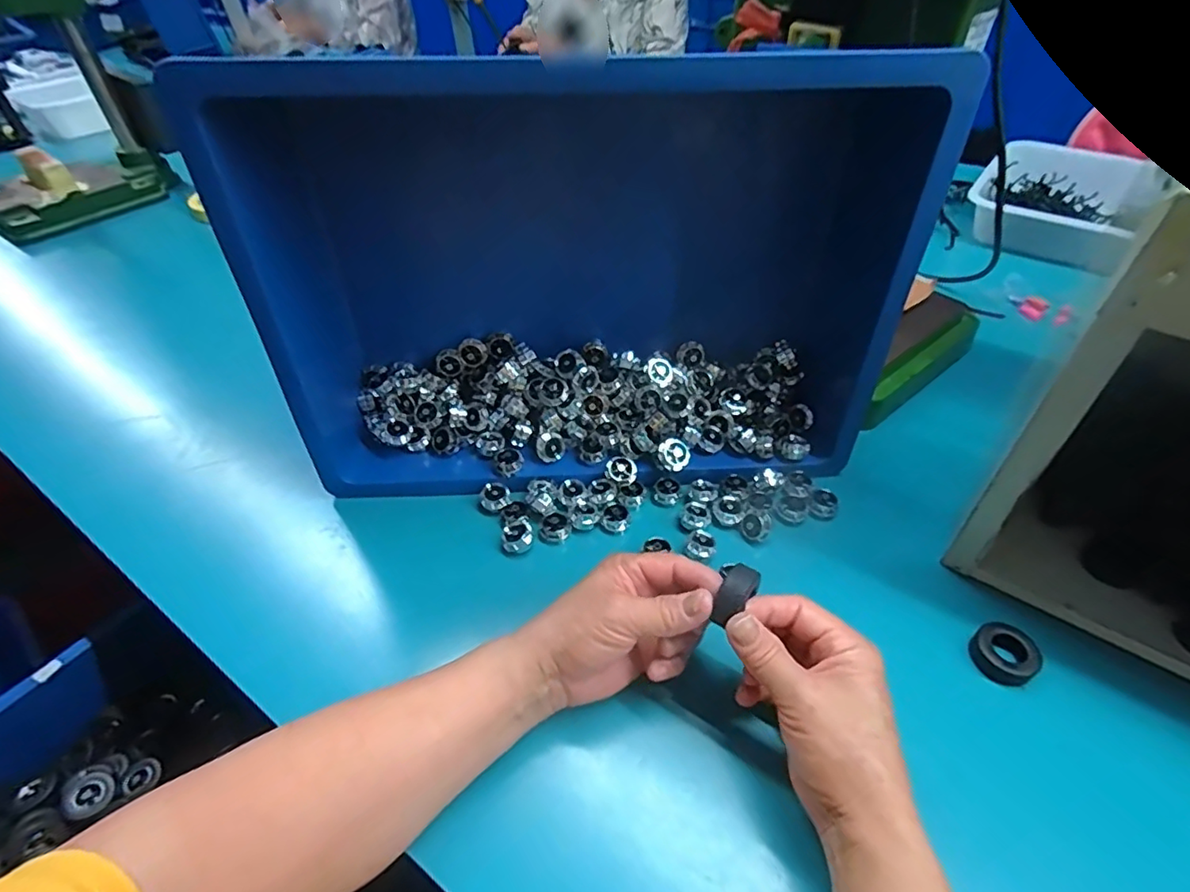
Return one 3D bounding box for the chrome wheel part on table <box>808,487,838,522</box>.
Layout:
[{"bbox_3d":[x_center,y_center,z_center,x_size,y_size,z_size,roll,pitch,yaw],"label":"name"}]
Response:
[{"bbox_3d":[0.183,0.047,0.468,0.023,0.013,0.024,-2,46,2],"label":"chrome wheel part on table"}]

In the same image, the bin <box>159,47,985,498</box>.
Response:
[{"bbox_3d":[-0.001,-0.122,0.427,0.478,0.282,0.149,-6,46,-3],"label":"bin"}]

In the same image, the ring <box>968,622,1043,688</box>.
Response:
[{"bbox_3d":[0.269,0.135,0.381,0.034,0.017,0.036,-2,46,2],"label":"ring"}]

